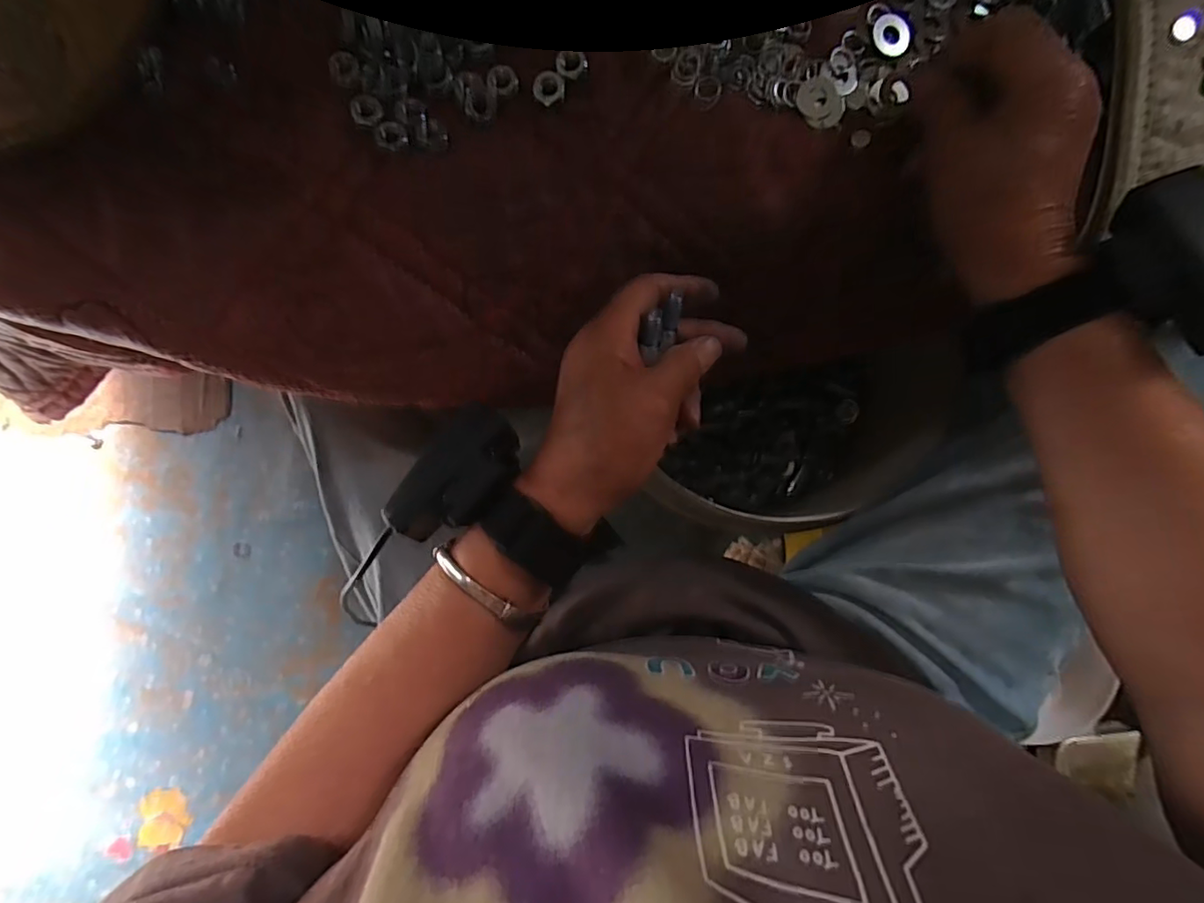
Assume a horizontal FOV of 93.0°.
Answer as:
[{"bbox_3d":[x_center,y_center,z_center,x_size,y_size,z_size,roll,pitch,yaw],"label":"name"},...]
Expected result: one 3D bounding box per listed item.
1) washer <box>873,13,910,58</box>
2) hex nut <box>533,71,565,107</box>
[{"bbox_3d":[0.157,-0.226,0.310,0.021,0.004,0.020,0,86,-1],"label":"washer"},{"bbox_3d":[-0.027,-0.188,0.297,0.016,0.006,0.016,-5,86,-1],"label":"hex nut"}]

